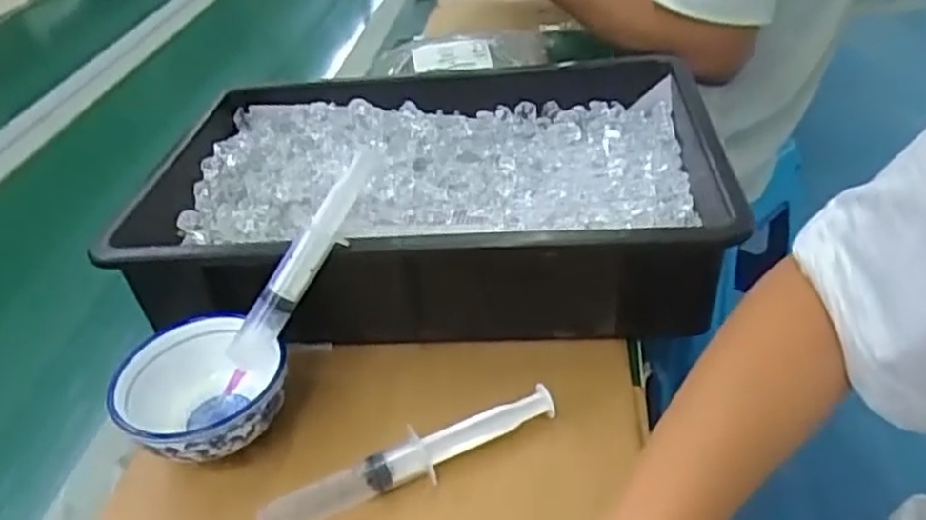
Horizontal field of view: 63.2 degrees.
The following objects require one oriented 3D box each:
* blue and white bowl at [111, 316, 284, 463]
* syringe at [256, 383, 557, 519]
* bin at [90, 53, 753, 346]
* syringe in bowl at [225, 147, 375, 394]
[{"bbox_3d":[-0.150,0.086,0.445,0.095,0.058,0.103,-32,43,-29],"label":"blue and white bowl"},{"bbox_3d":[-0.034,0.114,0.413,0.185,0.020,0.021,-21,39,-18],"label":"syringe"},{"bbox_3d":[-0.025,-0.050,0.576,0.398,0.096,0.281,-3,37,5],"label":"bin"},{"bbox_3d":[-0.095,0.006,0.442,0.015,0.024,0.158,32,91,40],"label":"syringe in bowl"}]

